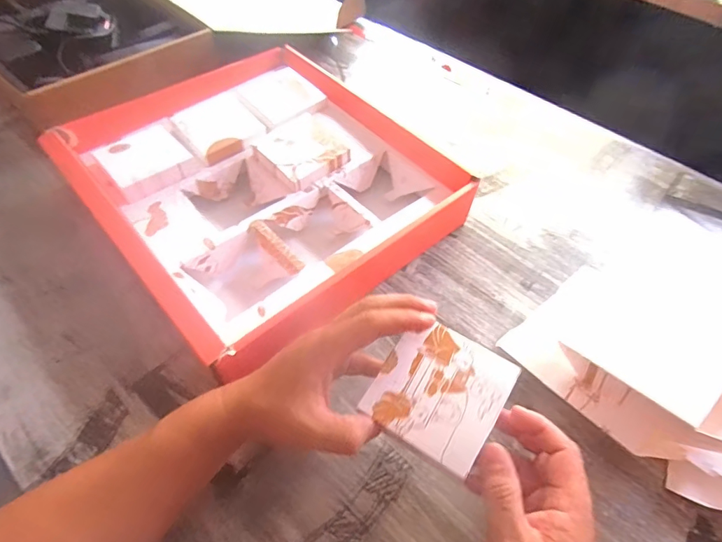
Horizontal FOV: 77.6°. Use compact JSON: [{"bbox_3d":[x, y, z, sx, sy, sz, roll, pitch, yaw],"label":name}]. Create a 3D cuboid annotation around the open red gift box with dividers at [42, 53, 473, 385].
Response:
[{"bbox_3d":[-0.120,-0.105,0.530,0.330,0.065,0.391,-35,62,-24],"label":"open red gift box with dividers"}]

